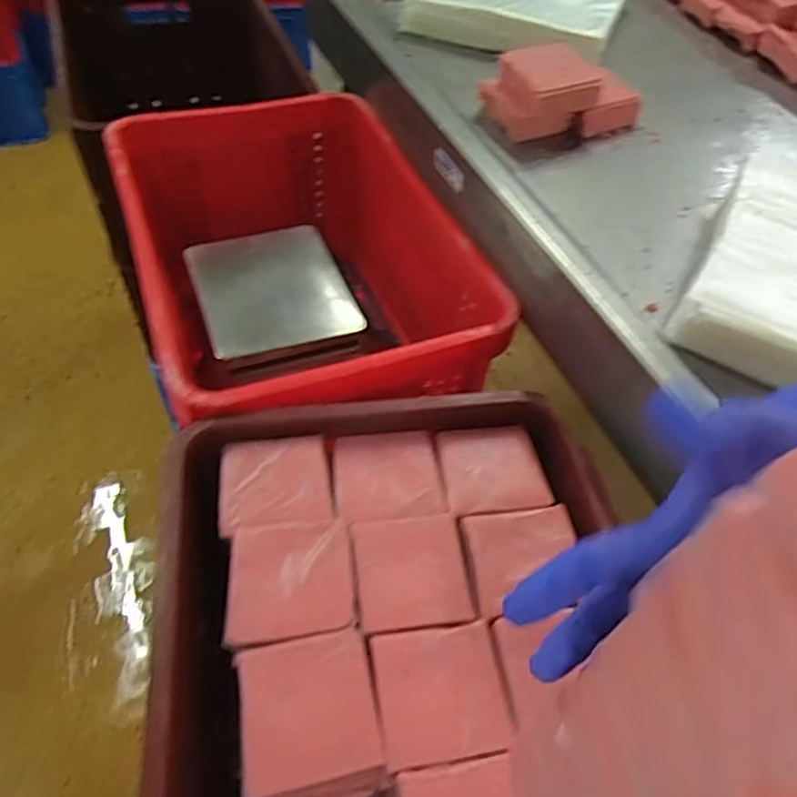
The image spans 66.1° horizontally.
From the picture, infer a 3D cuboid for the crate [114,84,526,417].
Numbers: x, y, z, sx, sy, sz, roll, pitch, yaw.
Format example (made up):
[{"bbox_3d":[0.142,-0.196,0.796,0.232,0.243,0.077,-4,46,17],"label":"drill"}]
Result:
[{"bbox_3d":[-0.136,-0.158,0.790,0.345,0.211,0.518,-16,55,-18],"label":"crate"}]

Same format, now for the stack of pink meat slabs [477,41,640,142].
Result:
[{"bbox_3d":[0.199,-0.368,0.736,0.175,0.074,0.086,-12,54,-15],"label":"stack of pink meat slabs"}]

